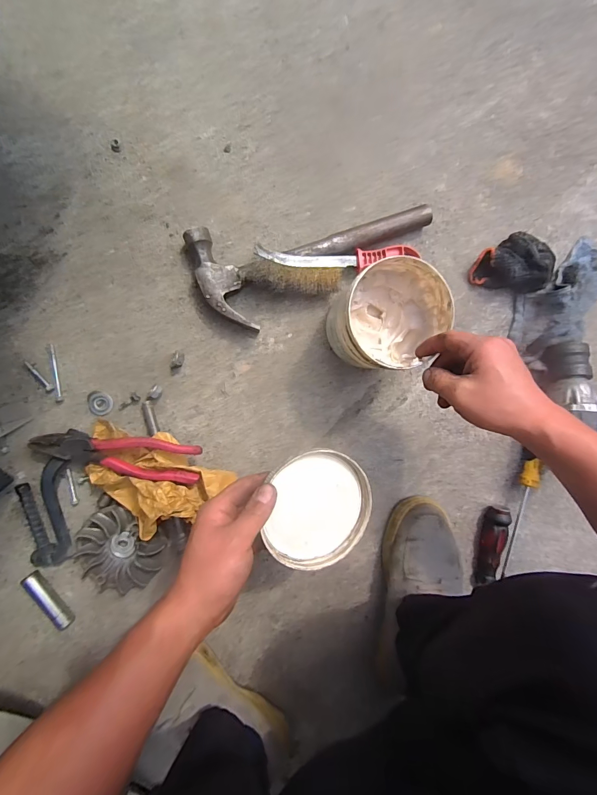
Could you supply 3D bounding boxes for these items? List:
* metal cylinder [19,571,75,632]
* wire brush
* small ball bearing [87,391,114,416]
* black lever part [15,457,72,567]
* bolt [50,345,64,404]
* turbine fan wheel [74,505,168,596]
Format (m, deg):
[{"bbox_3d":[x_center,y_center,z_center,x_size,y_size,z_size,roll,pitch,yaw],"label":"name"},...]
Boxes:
[{"bbox_3d":[-0.320,0.261,0.482,0.021,0.021,0.083,-35,99,-4],"label":"metal cylinder"},{"bbox_3d":[0.040,-0.174,0.496,0.226,0.044,0.070,-5,96,-7],"label":"wire brush"},{"bbox_3d":[-0.256,0.008,0.485,0.030,0.004,0.030,-1,95,-8],"label":"small ball bearing"},{"bbox_3d":[-0.314,0.144,0.469,0.053,0.030,0.136,-2,95,-8],"label":"black lever part"},{"bbox_3d":[-0.307,-0.030,0.474,0.009,0.004,0.073,-4,95,-8],"label":"bolt"},{"bbox_3d":[-0.229,0.197,0.482,0.108,0.021,0.100,-1,95,-8],"label":"turbine fan wheel"}]

